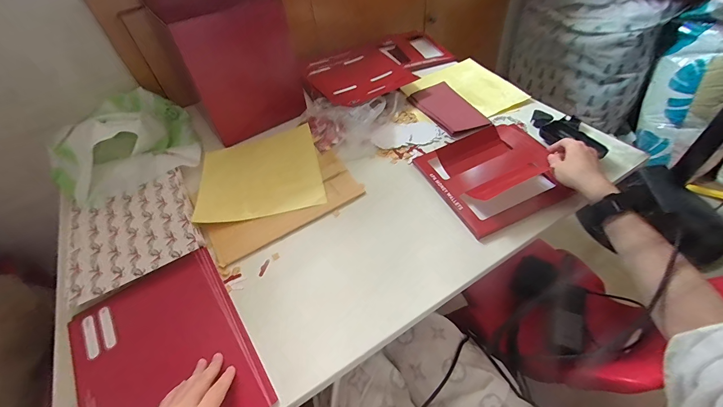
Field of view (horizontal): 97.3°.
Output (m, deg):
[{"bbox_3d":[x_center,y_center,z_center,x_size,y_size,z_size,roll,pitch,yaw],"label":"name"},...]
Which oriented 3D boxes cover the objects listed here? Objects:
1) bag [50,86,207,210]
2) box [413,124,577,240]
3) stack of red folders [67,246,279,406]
[{"bbox_3d":[-0.456,-0.137,0.599,0.225,0.095,0.232,-28,51,-17],"label":"bag"},{"bbox_3d":[0.236,-0.060,0.541,0.218,0.038,0.188,-21,51,-13],"label":"box"},{"bbox_3d":[-0.242,0.187,0.389,0.187,0.021,0.251,-32,54,-21],"label":"stack of red folders"}]

